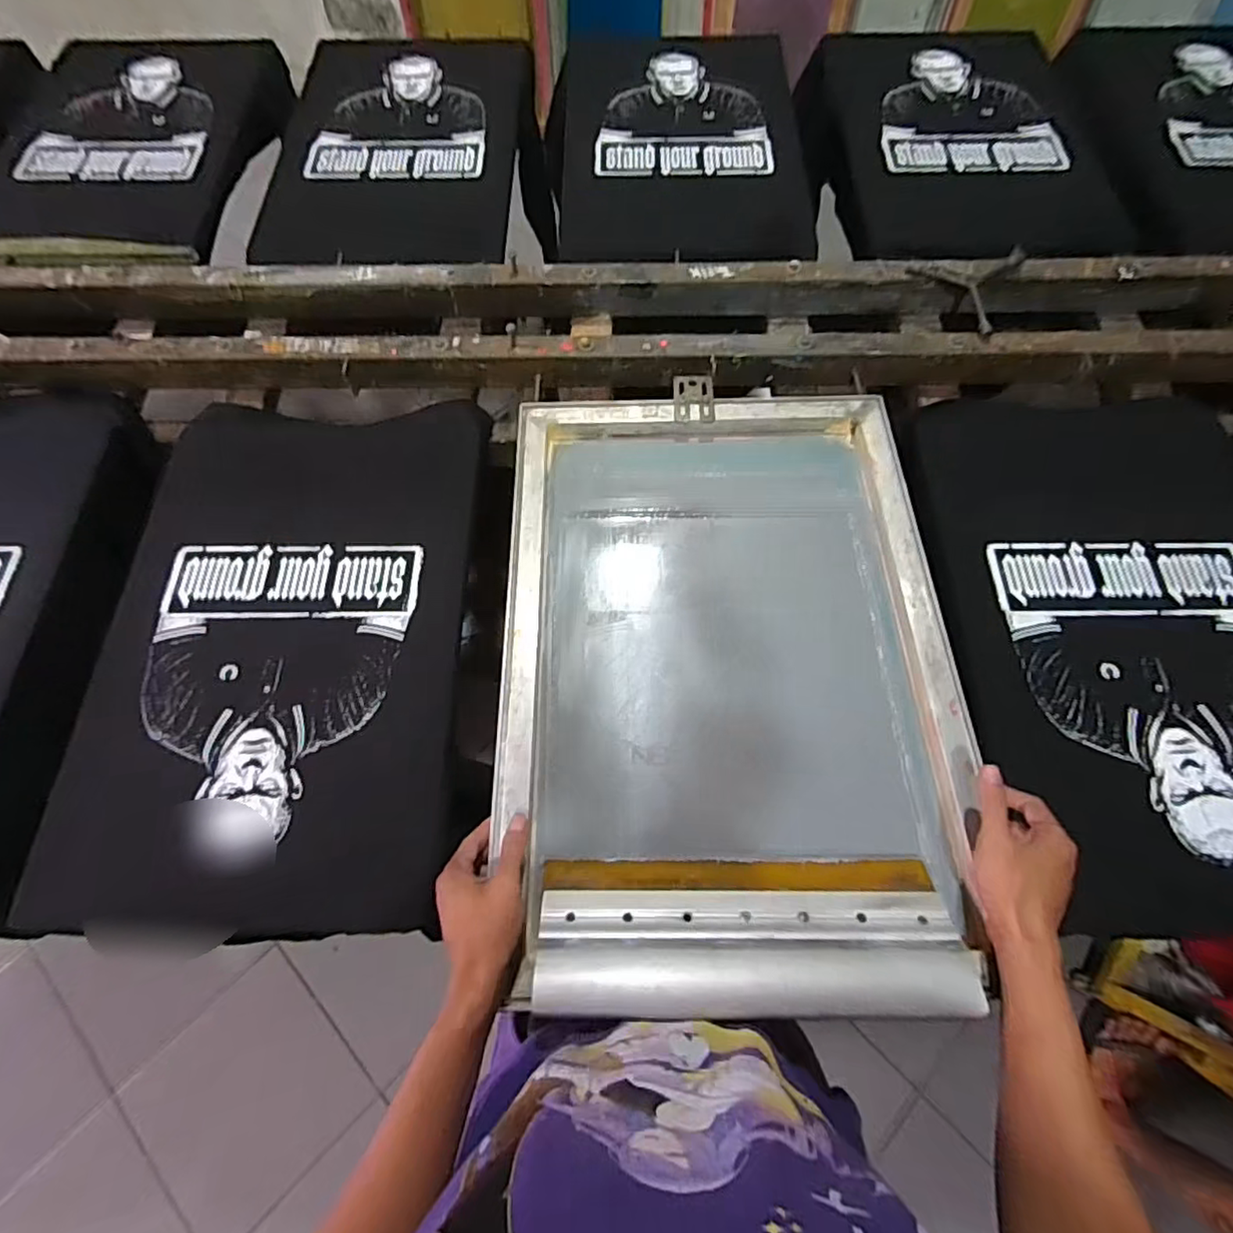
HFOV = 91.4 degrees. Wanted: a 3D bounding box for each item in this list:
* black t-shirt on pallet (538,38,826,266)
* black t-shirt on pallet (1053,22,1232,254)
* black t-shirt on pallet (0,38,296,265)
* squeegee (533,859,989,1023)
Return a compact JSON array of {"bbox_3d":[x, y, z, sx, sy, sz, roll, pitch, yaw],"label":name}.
[{"bbox_3d":[0.114,-0.816,1.051,0.453,0.043,0.640,-1,68,0],"label":"black t-shirt on pallet"},{"bbox_3d":[1.058,-0.831,1.031,0.438,0.028,0.611,-3,69,6],"label":"black t-shirt on pallet"},{"bbox_3d":[-0.884,-0.859,1.090,0.473,0.077,0.622,3,68,2],"label":"black t-shirt on pallet"},{"bbox_3d":[0.111,0.275,0.517,0.347,0.035,0.126,1,40,0],"label":"squeegee"}]

